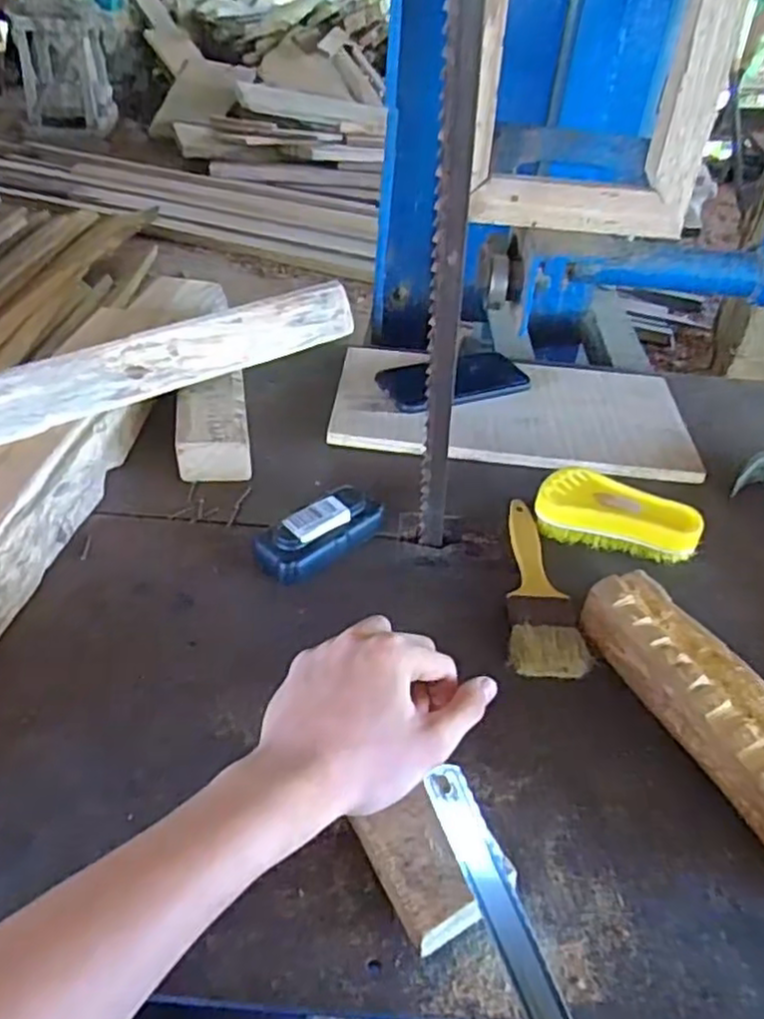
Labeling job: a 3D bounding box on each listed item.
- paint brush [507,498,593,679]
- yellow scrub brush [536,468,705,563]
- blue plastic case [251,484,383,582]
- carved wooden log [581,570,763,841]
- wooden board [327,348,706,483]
[{"bbox_3d":[0.119,0.052,0.538,0.051,0.011,0.178,6,39,1],"label":"paint brush"},{"bbox_3d":[0.187,0.006,0.566,0.126,0.038,0.050,22,42,20],"label":"yellow scrub brush"},{"bbox_3d":[-0.049,0.018,0.551,0.104,0.029,0.045,-27,49,-33],"label":"blue plastic case"},{"bbox_3d":[0.206,0.124,0.439,0.051,0.045,0.201,-15,43,-22],"label":"carved wooden log"},{"bbox_3d":[0.129,-0.106,0.717,0.345,0.019,0.180,5,39,1],"label":"wooden board"}]

